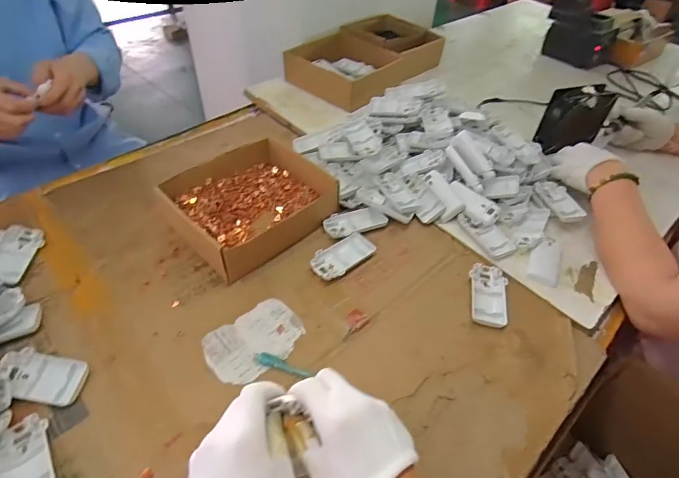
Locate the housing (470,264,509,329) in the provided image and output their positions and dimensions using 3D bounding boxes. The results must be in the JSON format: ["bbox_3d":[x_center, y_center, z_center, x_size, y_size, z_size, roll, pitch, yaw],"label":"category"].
[{"bbox_3d":[0.206,0.073,0.578,0.048,0.010,0.097,11,48,4],"label":"housing"}]

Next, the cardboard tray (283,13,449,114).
[{"bbox_3d":[0.062,-0.425,0.990,0.247,0.065,0.386,34,52,25],"label":"cardboard tray"}]

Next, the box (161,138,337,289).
[{"bbox_3d":[-0.139,-0.062,0.643,0.226,0.061,0.204,-32,59,-29],"label":"box"}]

